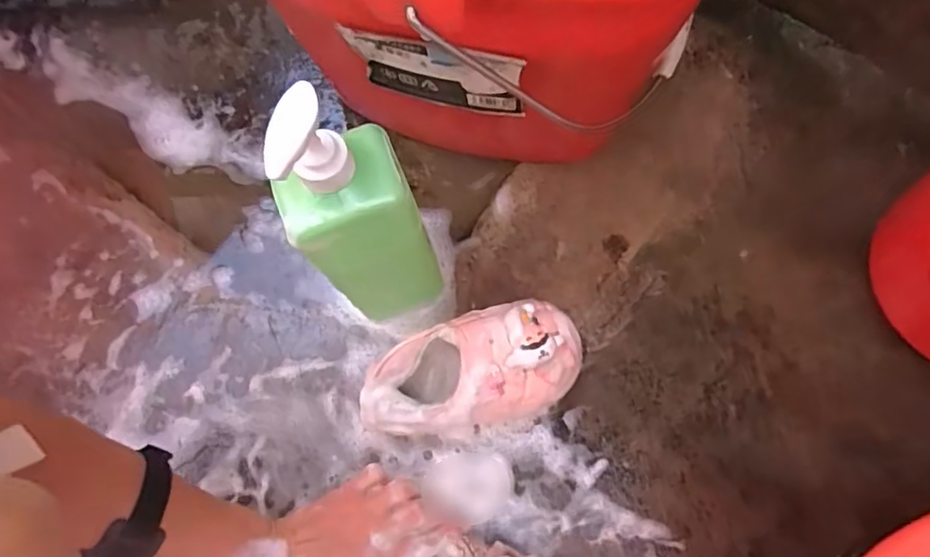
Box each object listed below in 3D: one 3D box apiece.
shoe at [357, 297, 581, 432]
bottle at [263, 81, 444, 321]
[{"bbox_3d":[0.006,0.080,0.511,0.187,0.070,0.087,-12,73,-2],"label":"shoe"},{"bbox_3d":[-0.076,-0.034,0.447,0.081,0.290,0.076,-26,74,-6],"label":"bottle"}]

